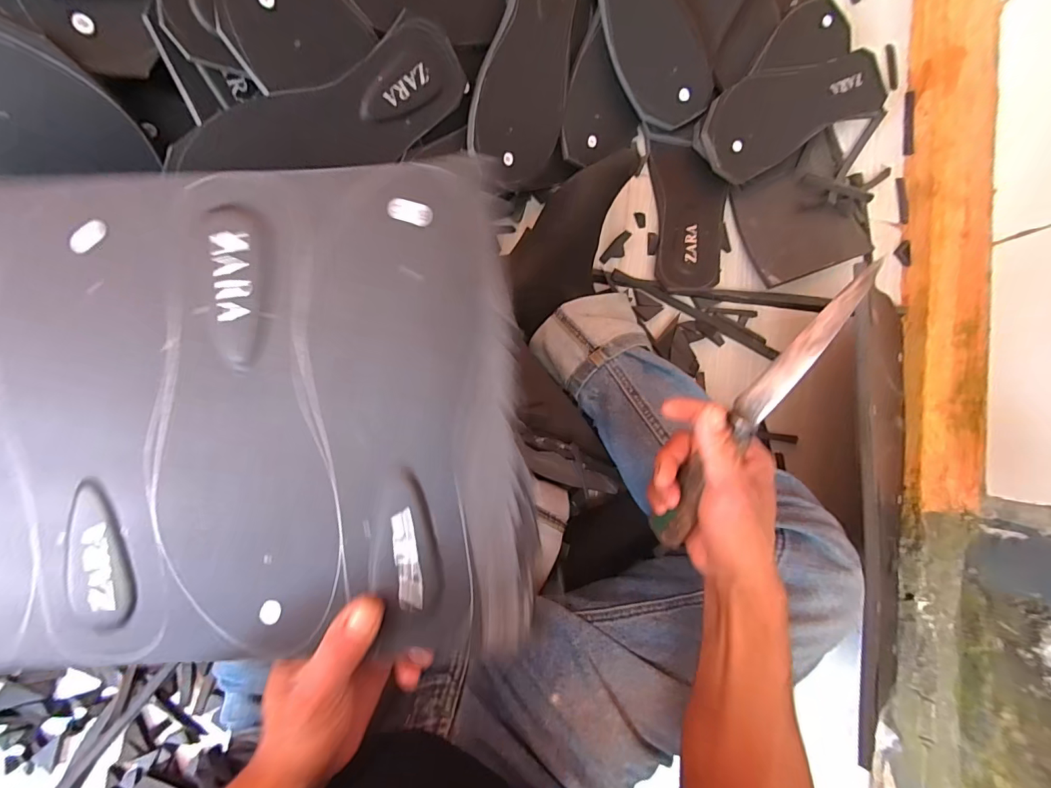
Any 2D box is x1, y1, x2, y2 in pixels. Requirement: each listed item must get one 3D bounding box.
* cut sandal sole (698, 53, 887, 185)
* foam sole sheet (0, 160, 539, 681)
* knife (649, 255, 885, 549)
[{"bbox_3d":[0.319,-0.342,0.529,0.263,0.014,0.097,-30,96,-10],"label":"cut sandal sole"},{"bbox_3d":[-0.180,0.019,0.236,0.353,0.010,0.255,-3,93,1],"label":"foam sole sheet"},{"bbox_3d":[0.142,0.018,0.283,0.018,0.021,0.213,24,113,-6],"label":"knife"}]

